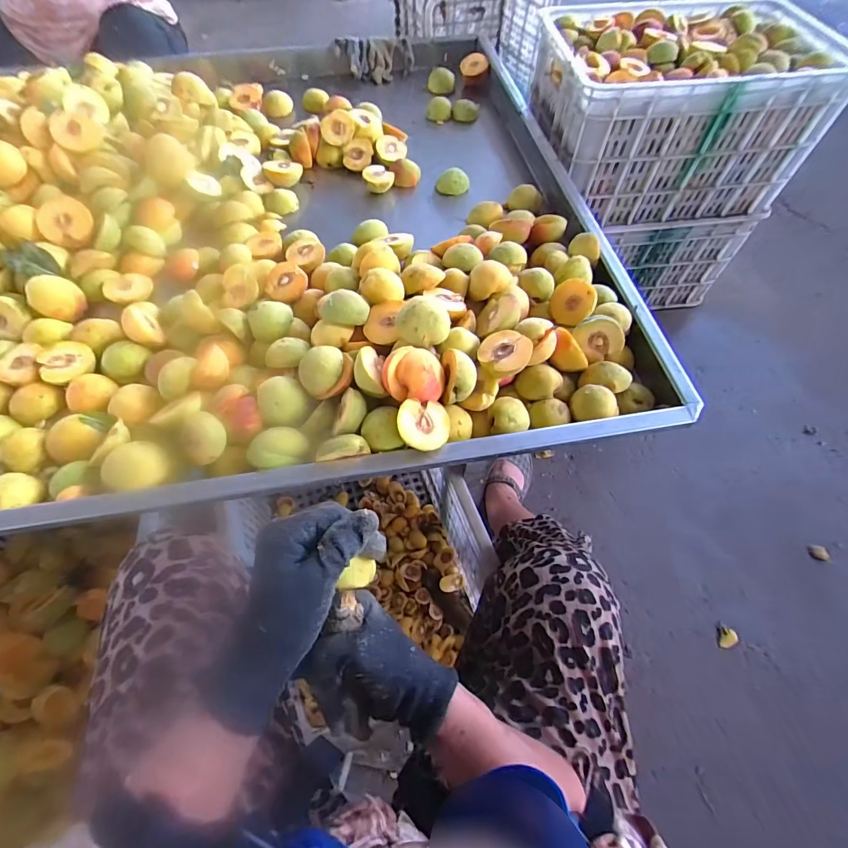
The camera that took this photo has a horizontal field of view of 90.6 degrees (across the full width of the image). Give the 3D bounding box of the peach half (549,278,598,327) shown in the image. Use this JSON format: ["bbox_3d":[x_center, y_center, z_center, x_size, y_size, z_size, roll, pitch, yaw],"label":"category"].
[{"bbox_3d":[0.209,-0.167,0.584,0.061,0.059,0.029,28,16,35],"label":"peach half"}]

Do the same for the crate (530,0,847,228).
[{"bbox_3d":[0.554,-0.714,0.975,0.603,0.288,0.403,-8,60,-5],"label":"crate"}]

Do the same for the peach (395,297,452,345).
[{"bbox_3d":[-0.002,-0.122,0.504,0.063,0.046,0.058,-32,65,-17],"label":"peach"}]

